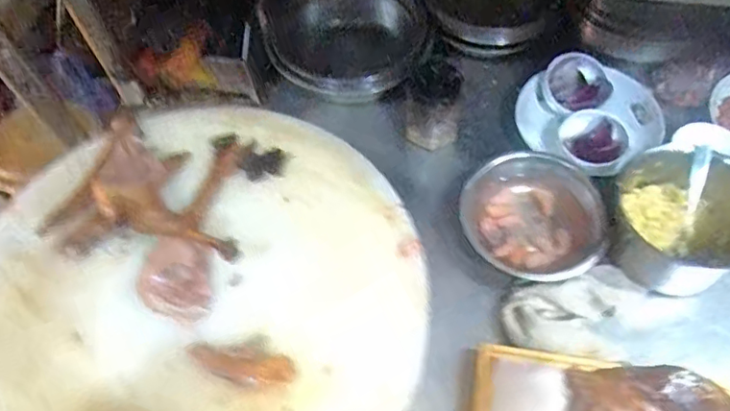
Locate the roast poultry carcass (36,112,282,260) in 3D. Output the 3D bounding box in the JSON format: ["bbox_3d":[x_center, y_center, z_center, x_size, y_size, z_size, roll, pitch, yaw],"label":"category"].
[{"bbox_3d":[-0.208,-0.020,0.583,0.213,0.046,0.174,13,60,11],"label":"roast poultry carcass"}]

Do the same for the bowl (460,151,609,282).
[{"bbox_3d":[0.194,0.018,0.664,0.145,0.065,0.159,-1,59,2],"label":"bowl"}]

